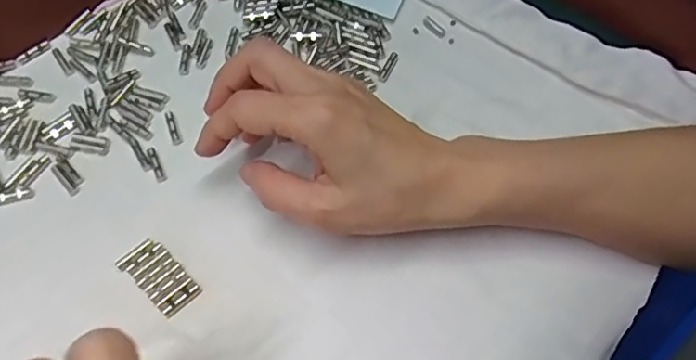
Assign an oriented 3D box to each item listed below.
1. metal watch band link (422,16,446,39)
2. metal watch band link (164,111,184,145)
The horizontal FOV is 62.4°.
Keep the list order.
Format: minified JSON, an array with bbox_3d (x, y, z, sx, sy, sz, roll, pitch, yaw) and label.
[{"bbox_3d":[0.053,-0.094,0.354,0.007,0.004,0.017,-41,70,-18],"label":"metal watch band link"},{"bbox_3d":[-0.098,-0.029,0.319,0.006,0.004,0.022,-22,65,-10],"label":"metal watch band link"}]

